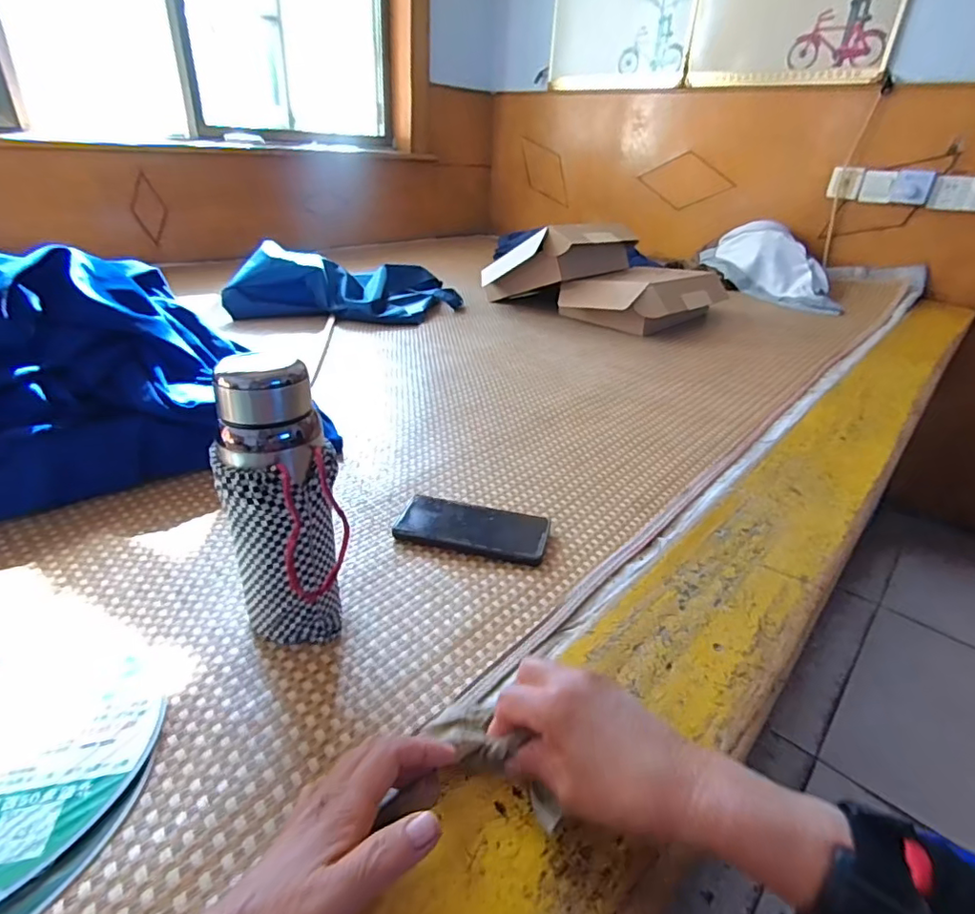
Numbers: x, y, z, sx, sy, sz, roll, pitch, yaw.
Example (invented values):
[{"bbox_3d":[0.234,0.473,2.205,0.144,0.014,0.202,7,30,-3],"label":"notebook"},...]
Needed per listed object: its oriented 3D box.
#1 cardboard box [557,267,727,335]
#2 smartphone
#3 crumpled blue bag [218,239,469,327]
[{"bbox_3d":[0.410,-0.423,1.414,0.280,0.118,0.382,31,39,35],"label":"cardboard box"},{"bbox_3d":[-0.016,0.077,0.596,0.162,0.013,0.071,9,29,12],"label":"smartphone"},{"bbox_3d":[-0.340,-0.440,1.379,0.542,0.129,0.327,0,28,-6],"label":"crumpled blue bag"}]

